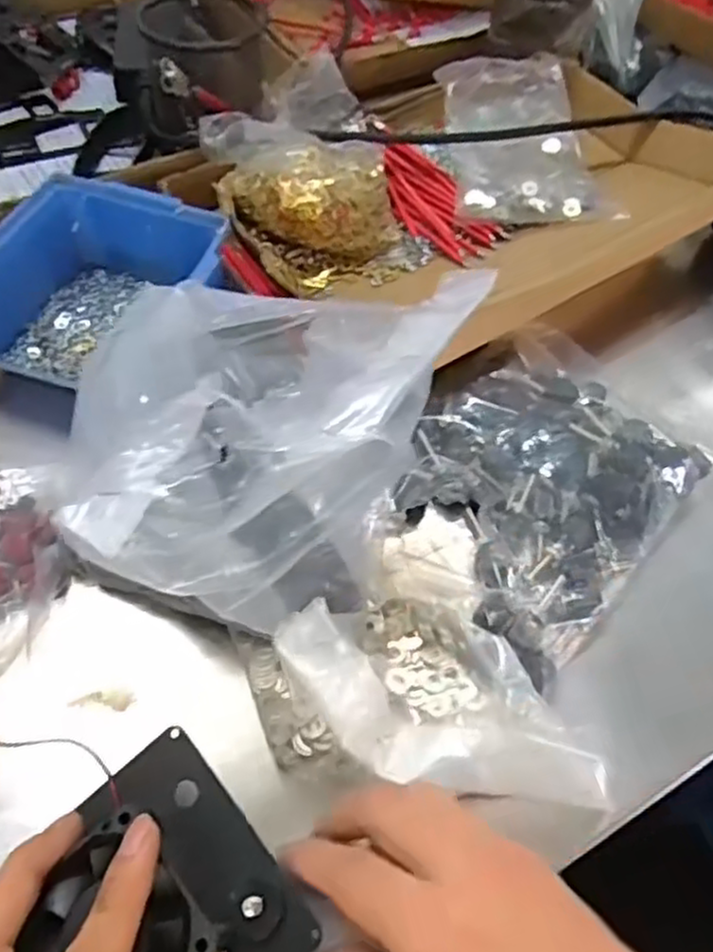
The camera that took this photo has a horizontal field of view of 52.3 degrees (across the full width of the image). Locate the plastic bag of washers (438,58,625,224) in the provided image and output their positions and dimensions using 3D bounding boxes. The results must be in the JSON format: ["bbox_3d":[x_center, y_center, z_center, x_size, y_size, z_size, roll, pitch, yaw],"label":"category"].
[{"bbox_3d":[0.124,-0.255,0.537,0.114,0.037,0.170,0,55,-4],"label":"plastic bag of washers"}]

